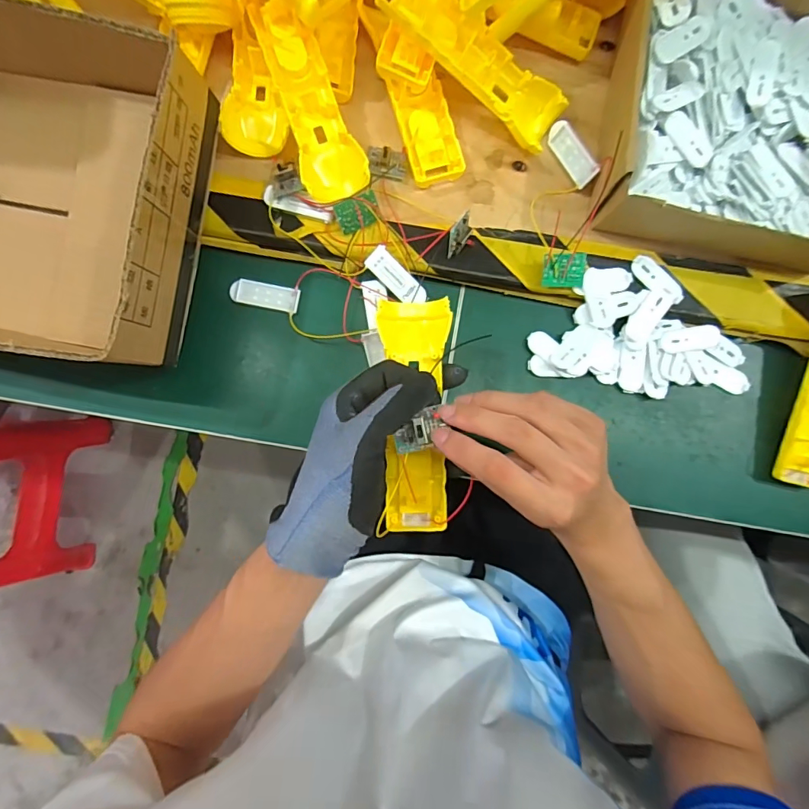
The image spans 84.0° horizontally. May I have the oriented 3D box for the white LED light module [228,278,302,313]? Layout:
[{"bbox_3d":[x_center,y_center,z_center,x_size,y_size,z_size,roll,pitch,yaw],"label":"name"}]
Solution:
[{"bbox_3d":[-0.118,-0.092,0.380,0.057,0.004,0.021,11,85,-1],"label":"white LED light module"}]

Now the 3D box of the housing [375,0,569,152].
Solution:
[{"bbox_3d":[0.055,-0.267,0.348,0.163,0.020,0.049,28,93,-23],"label":"housing"}]

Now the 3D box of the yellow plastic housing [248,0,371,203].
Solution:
[{"bbox_3d":[-0.074,-0.238,0.354,0.048,0.025,0.157,-20,87,-3],"label":"yellow plastic housing"}]

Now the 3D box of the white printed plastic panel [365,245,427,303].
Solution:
[{"bbox_3d":[-0.006,-0.103,0.368,0.056,0.005,0.021,45,107,-1],"label":"white printed plastic panel"}]

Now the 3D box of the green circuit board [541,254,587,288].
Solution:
[{"bbox_3d":[0.130,-0.108,0.364,0.035,0.004,0.028,-2,117,-3],"label":"green circuit board"}]

